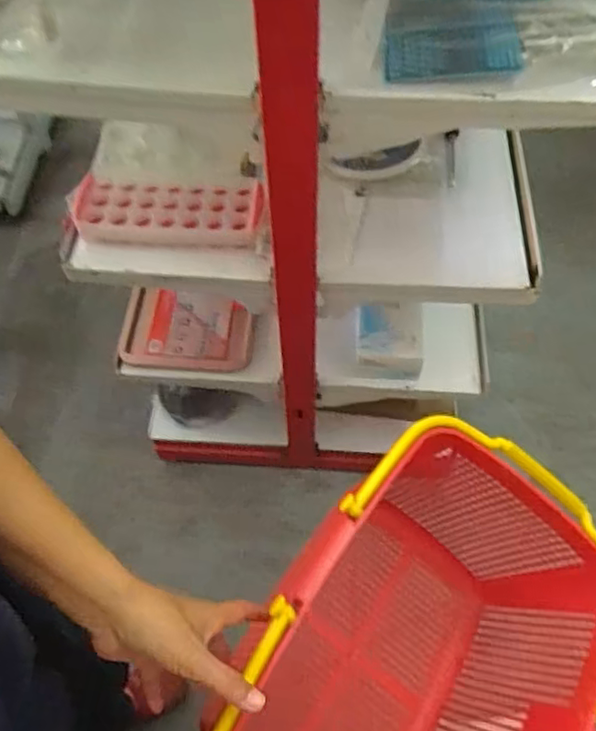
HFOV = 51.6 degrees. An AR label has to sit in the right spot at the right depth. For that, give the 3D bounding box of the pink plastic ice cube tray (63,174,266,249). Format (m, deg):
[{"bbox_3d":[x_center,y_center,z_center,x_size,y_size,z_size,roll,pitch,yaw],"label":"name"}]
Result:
[{"bbox_3d":[-0.191,-0.220,0.898,0.276,0.036,0.094,2,58,3],"label":"pink plastic ice cube tray"}]

